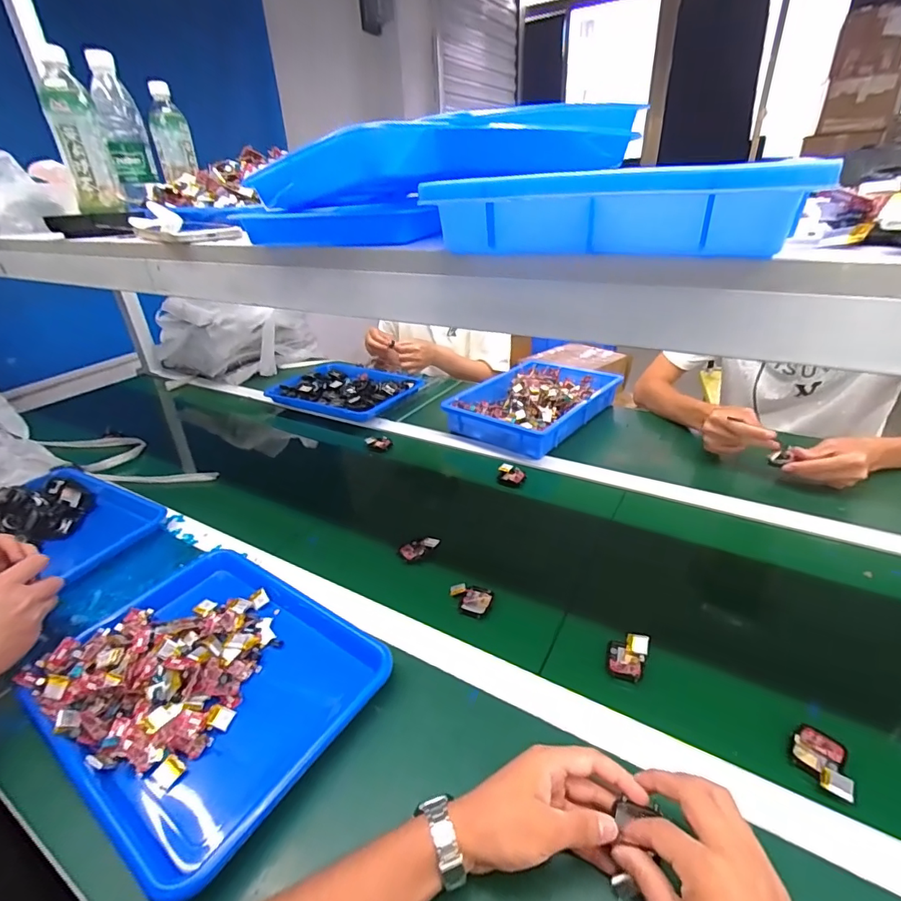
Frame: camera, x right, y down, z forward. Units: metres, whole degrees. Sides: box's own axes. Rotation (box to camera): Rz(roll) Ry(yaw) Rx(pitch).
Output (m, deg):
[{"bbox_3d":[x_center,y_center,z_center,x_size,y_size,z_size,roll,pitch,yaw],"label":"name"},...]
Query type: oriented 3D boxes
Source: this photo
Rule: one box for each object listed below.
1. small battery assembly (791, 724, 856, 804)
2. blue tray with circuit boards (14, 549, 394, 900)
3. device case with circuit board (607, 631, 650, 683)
[{"bbox_3d":[0.325,0.270,0.421,0.039,0.014,0.057,15,34,28],"label":"small battery assembly"},{"bbox_3d":[-0.253,0.238,0.513,0.326,0.044,0.261,17,35,31],"label":"blue tray with circuit boards"},{"bbox_3d":[0.191,0.224,0.520,0.040,0.028,0.048,12,33,24],"label":"device case with circuit board"}]

